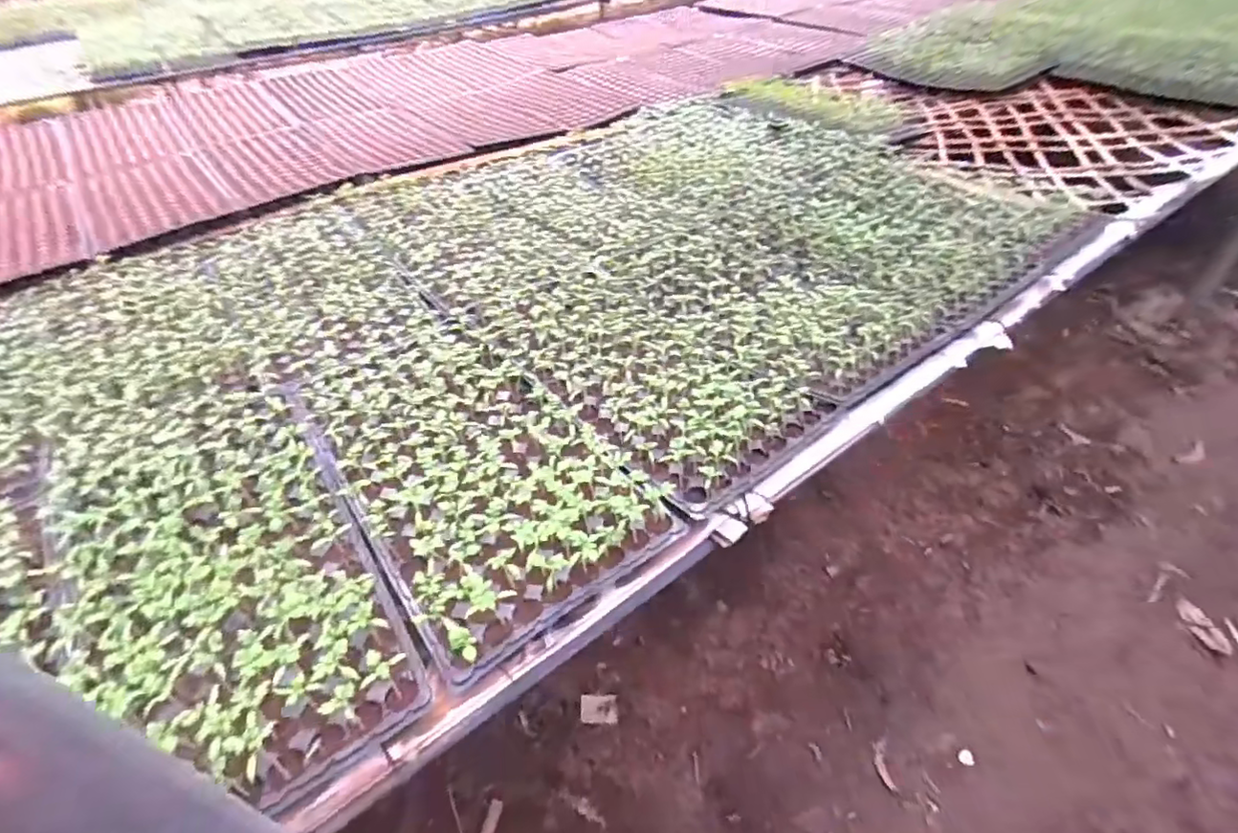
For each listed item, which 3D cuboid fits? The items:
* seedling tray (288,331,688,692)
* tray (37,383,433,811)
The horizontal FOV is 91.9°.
[{"bbox_3d":[-0.198,0.048,0.770,0.287,0.069,0.518,-29,50,-25],"label":"seedling tray"},{"bbox_3d":[-0.472,0.151,0.685,0.287,0.063,0.621,-28,49,-24],"label":"tray"}]

